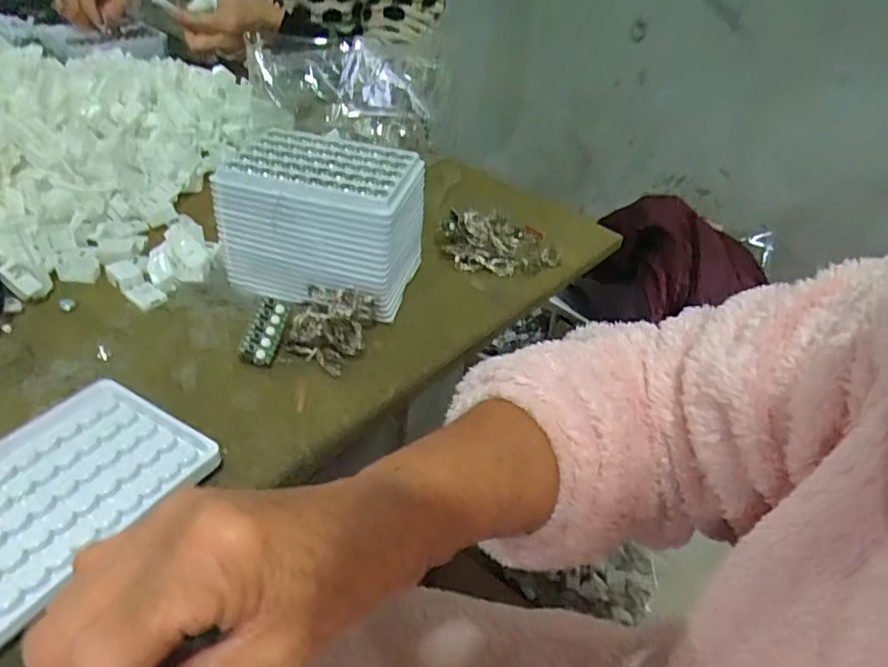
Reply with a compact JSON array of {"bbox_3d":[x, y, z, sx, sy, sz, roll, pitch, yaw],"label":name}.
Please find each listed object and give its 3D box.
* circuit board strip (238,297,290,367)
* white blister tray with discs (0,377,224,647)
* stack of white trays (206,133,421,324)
[{"bbox_3d":[-0.120,-0.003,0.398,0.021,0.010,0.049,10,60,6],"label":"circuit board strip"},{"bbox_3d":[-0.192,0.076,0.287,0.094,0.010,0.130,24,41,20],"label":"white blister tray with discs"},{"bbox_3d":[-0.086,-0.084,0.452,0.137,0.094,0.098,13,38,7],"label":"stack of white trays"}]

